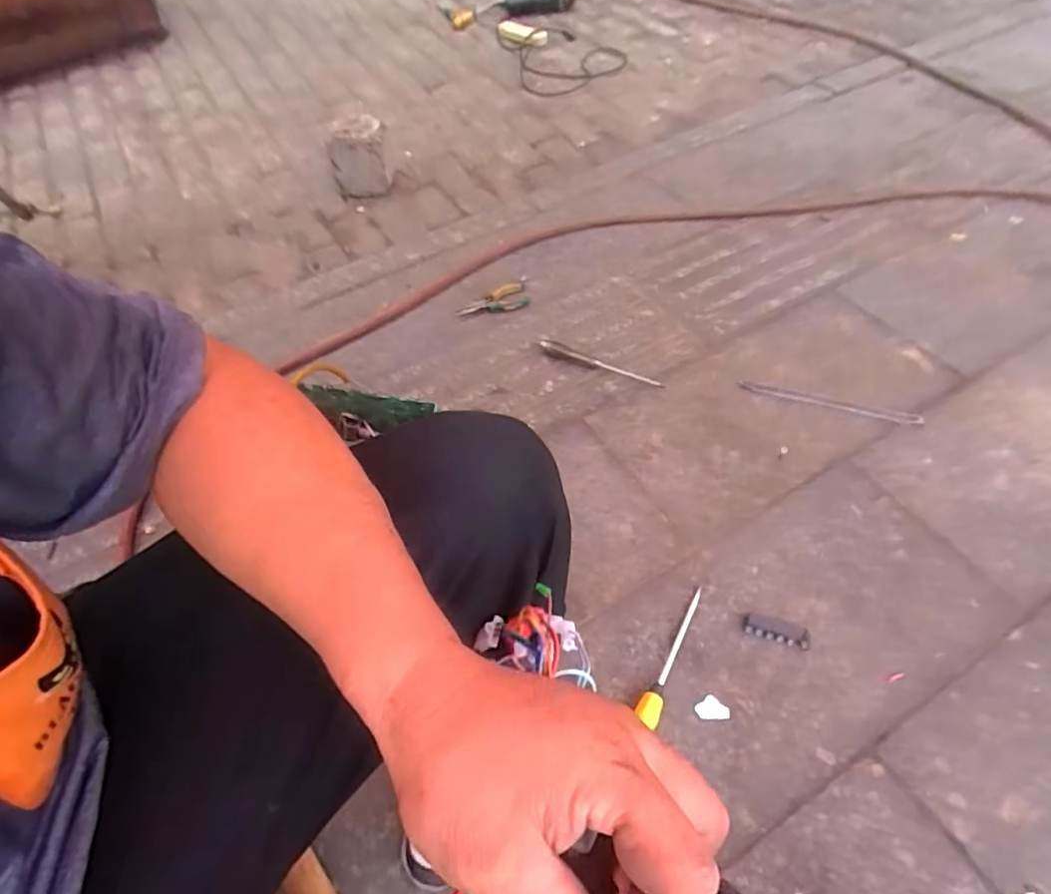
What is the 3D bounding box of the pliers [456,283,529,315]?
[{"bbox_3d":[-0.066,-0.299,1.184,0.143,0.010,0.071,-20,55,-12],"label":"pliers"}]

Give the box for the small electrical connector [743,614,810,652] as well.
[{"bbox_3d":[0.330,0.243,0.751,0.080,0.010,0.028,15,55,13],"label":"small electrical connector"}]

